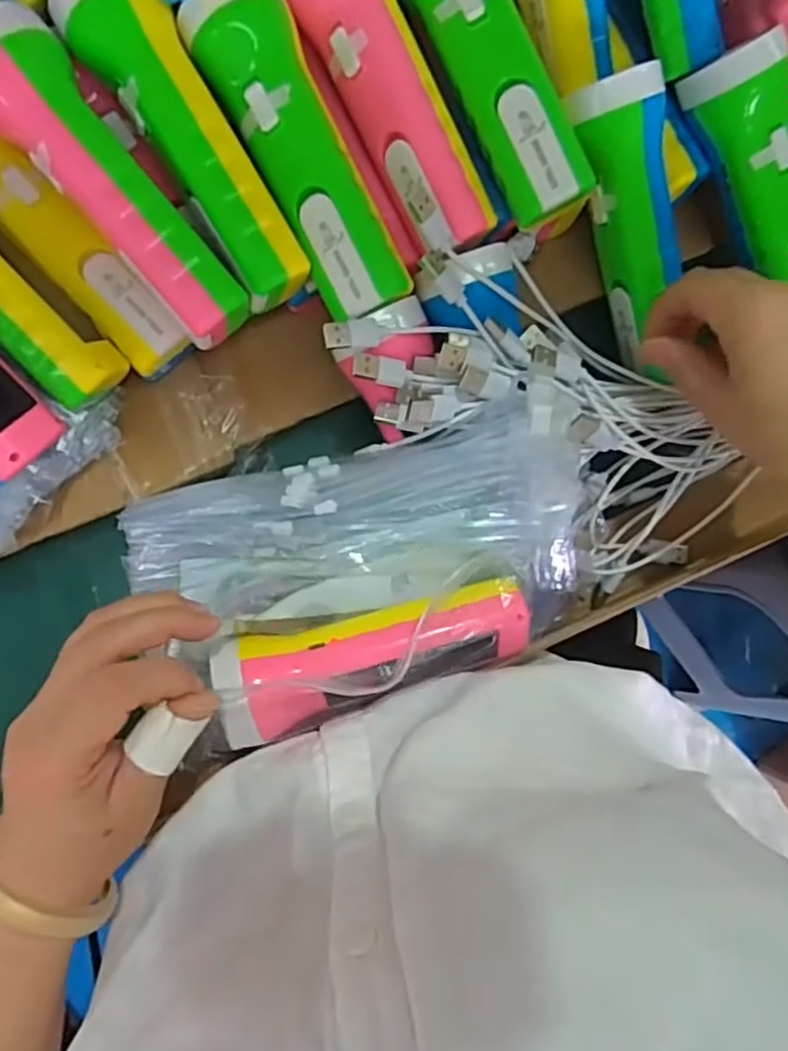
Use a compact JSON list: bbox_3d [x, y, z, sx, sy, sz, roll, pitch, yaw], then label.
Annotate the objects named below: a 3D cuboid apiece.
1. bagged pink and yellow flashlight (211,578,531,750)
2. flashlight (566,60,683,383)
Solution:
[{"bbox_3d":[-0.008,0.067,0.348,0.157,0.031,0.044,-15,90,-11],"label":"bagged pink and yellow flashlight"},{"bbox_3d":[0.129,-0.159,0.380,0.045,0.039,0.155,-19,118,-7],"label":"flashlight"}]

